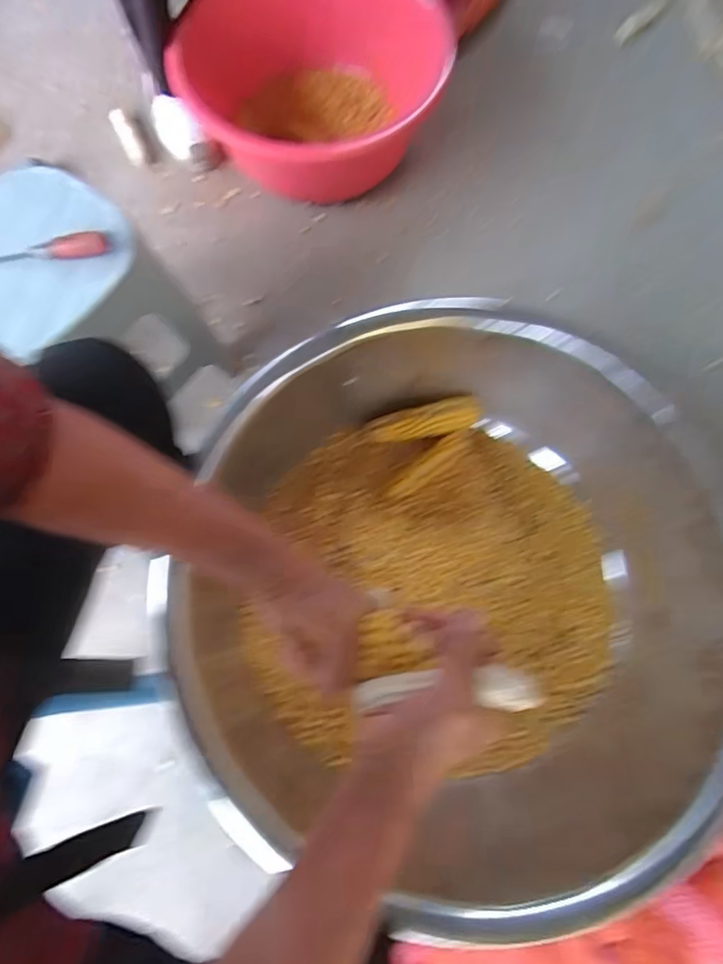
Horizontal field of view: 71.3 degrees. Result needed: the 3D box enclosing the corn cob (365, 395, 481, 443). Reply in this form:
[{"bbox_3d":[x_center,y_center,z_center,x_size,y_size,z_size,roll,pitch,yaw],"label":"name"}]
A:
[{"bbox_3d":[0.097,-0.092,0.807,0.180,0.041,0.050,-12,75,-3],"label":"corn cob"}]

